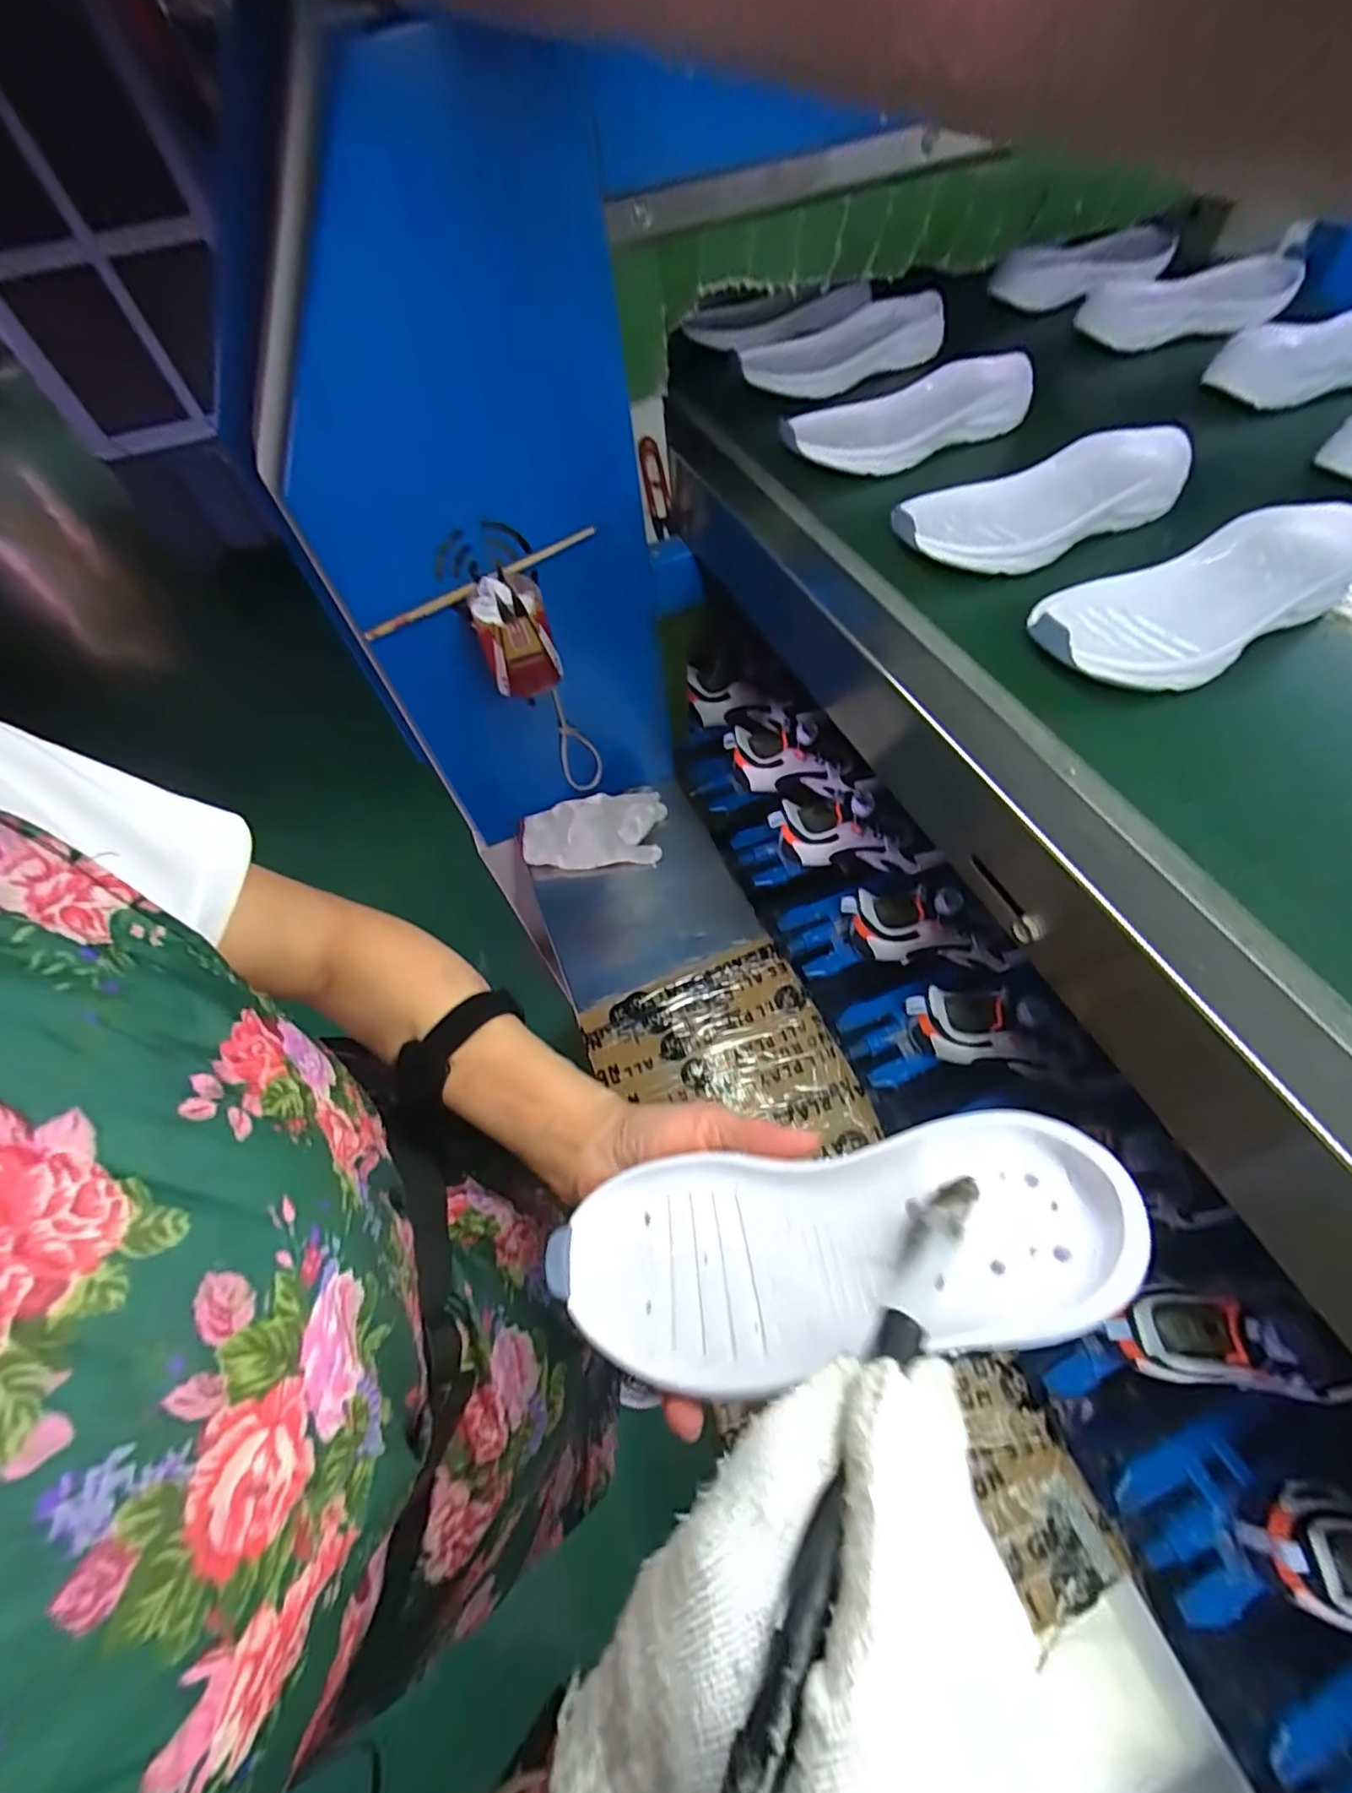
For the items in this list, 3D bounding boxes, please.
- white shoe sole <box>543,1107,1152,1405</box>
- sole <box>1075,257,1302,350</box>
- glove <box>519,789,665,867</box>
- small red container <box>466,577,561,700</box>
[{"bbox_3d":[0.056,0.141,0.247,0.221,0.033,0.081,-18,59,15],"label":"white shoe sole"},{"bbox_3d":[0.501,-0.565,0.599,0.207,0.031,0.094,-16,61,-6],"label":"sole"},{"bbox_3d":[-0.104,-0.083,0.803,0.183,0.033,0.097,-12,61,-4],"label":"glove"},{"bbox_3d":[-0.149,-0.245,0.578,0.064,0.094,0.066,-17,61,-7],"label":"small red container"}]

